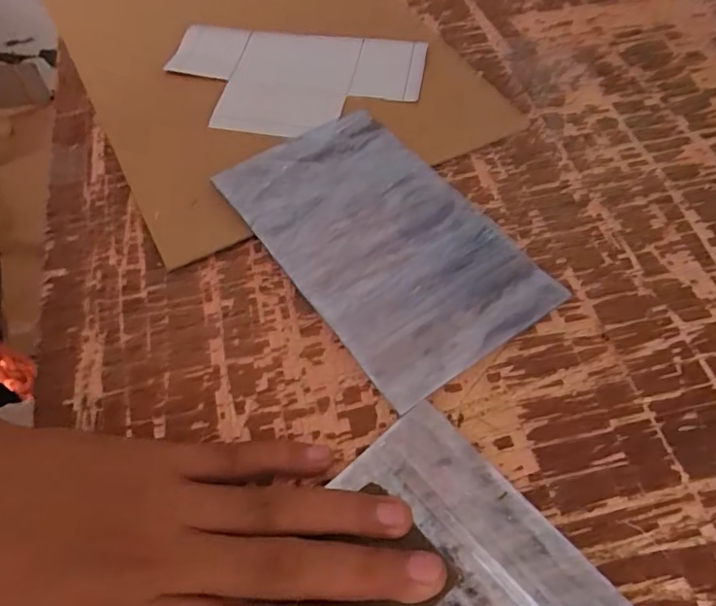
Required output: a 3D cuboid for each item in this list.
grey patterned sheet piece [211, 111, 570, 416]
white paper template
[{"bbox_3d":[0.013,-0.036,0.287,0.109,0.010,0.168,-31,63,-19],"label":"grey patterned sheet piece"},{"bbox_3d":[-0.045,-0.147,0.360,0.165,0.009,0.103,10,61,7],"label":"white paper template"}]

